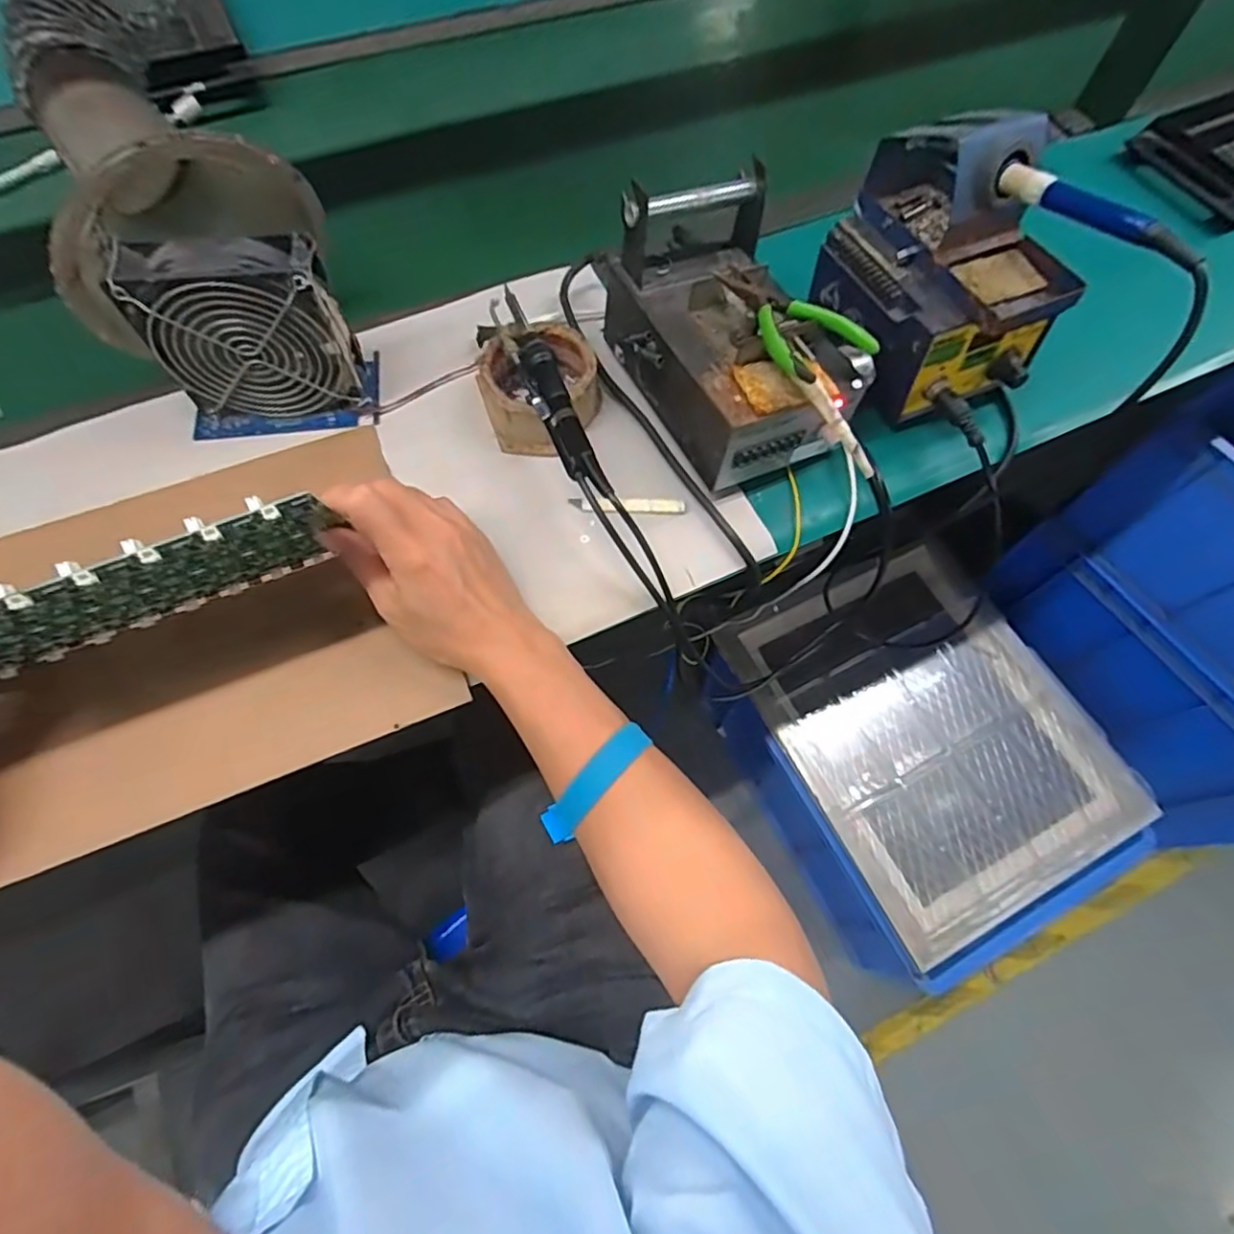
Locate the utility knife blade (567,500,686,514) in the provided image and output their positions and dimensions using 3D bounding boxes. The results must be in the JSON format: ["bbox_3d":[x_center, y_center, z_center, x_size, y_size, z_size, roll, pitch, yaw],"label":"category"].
[{"bbox_3d":[0.008,-0.081,0.465,0.084,0.009,0.010,4,66,0],"label":"utility knife blade"}]

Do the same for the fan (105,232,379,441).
[{"bbox_3d":[-0.253,-0.193,0.442,0.131,0.123,0.055,-10,66,-6],"label":"fan"}]

